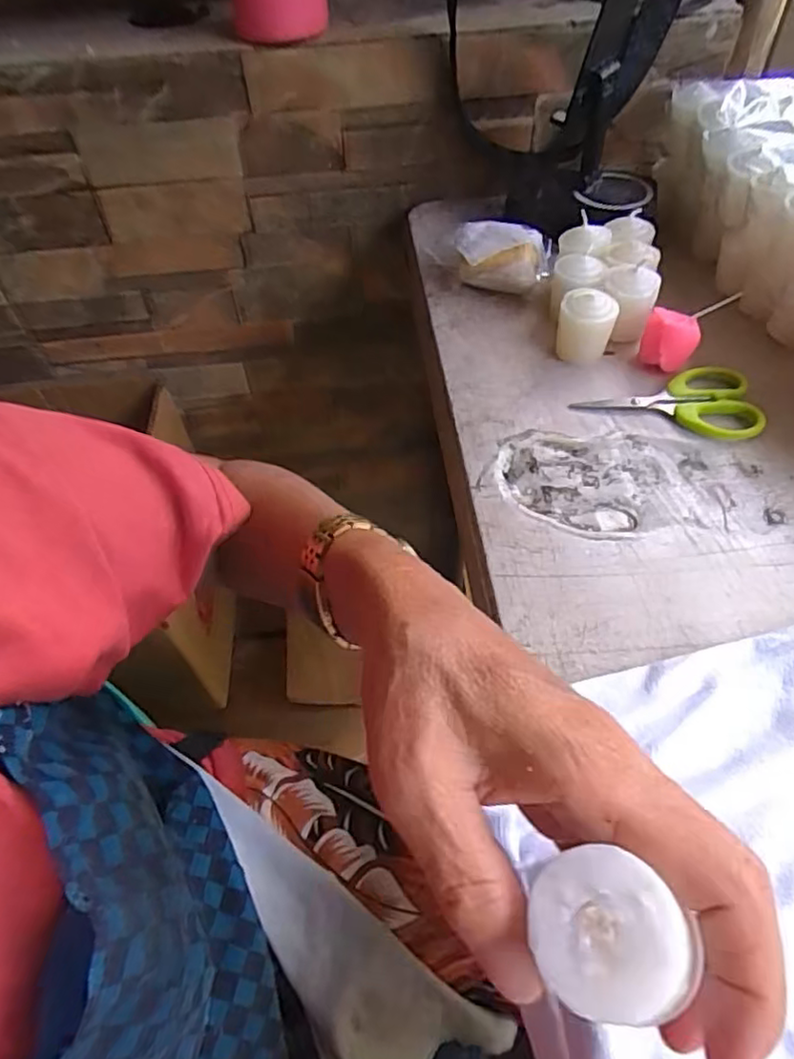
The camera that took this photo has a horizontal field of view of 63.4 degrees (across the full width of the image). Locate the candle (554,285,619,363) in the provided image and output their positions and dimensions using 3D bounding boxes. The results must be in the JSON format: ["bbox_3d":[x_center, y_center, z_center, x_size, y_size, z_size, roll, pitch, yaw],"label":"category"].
[{"bbox_3d":[0.133,-0.144,0.452,0.039,0.047,0.033,11,54,11],"label":"candle"}]

